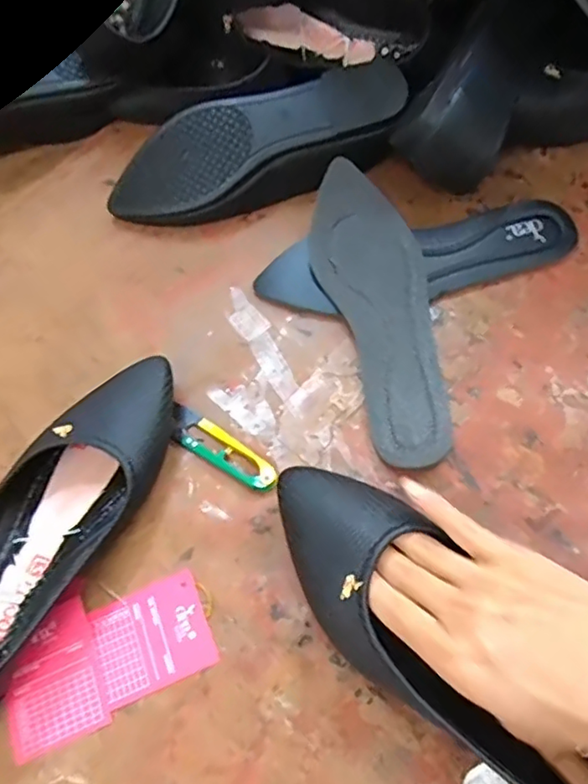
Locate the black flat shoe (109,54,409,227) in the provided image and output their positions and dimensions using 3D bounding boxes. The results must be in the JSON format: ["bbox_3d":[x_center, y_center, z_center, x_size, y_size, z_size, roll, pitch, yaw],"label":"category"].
[{"bbox_3d":[-0.030,-0.197,0.476,0.242,0.065,0.093,-8,63,0],"label":"black flat shoe"}]

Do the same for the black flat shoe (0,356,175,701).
[{"bbox_3d":[-0.153,0.076,0.347,0.088,0.063,0.252,30,69,17],"label":"black flat shoe"}]

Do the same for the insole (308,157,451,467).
[{"bbox_3d":[0.063,-0.061,0.419,0.080,0.035,0.237,-10,63,-1],"label":"insole"}]

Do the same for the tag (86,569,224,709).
[{"bbox_3d":[-0.082,0.143,0.345,0.065,0.004,0.057,-22,64,-8],"label":"tag"}]

